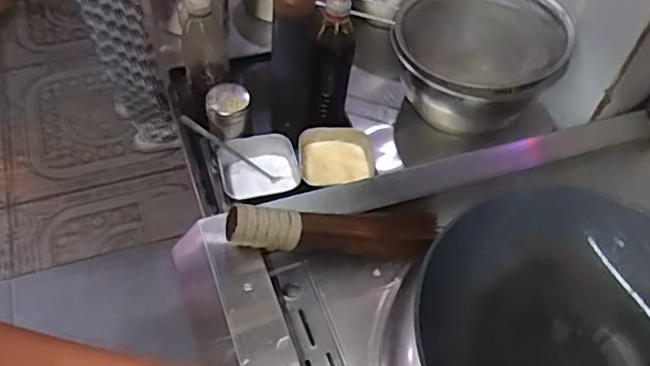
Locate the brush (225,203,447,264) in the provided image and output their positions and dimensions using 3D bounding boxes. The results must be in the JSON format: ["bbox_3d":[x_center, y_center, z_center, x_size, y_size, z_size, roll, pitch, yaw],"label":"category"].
[{"bbox_3d":[0.014,0.060,0.766,0.282,0.049,0.062,5,50,-25],"label":"brush"}]

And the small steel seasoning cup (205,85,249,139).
[{"bbox_3d":[-0.140,-0.106,0.870,0.060,0.062,0.057,2,53,-3],"label":"small steel seasoning cup"}]

